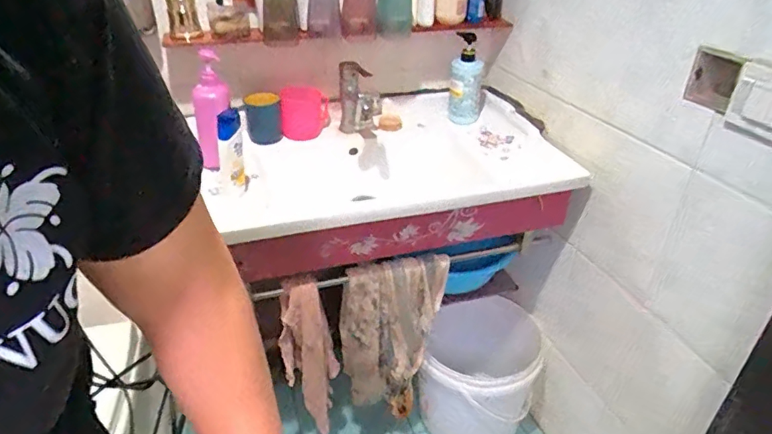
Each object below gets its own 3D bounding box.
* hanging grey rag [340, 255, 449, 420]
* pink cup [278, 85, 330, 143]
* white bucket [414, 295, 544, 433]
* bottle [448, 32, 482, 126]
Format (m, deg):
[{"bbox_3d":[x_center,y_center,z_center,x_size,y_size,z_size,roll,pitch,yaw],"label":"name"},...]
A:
[{"bbox_3d":[0.016,0.301,1.169,0.228,0.495,0.068,-14,35,-21],"label":"hanging grey rag"},{"bbox_3d":[-0.186,-0.236,1.174,0.107,0.117,0.077,-5,33,-9],"label":"pink cup"},{"bbox_3d":[0.249,0.418,1.360,0.291,0.285,0.332,9,33,12],"label":"white bucket"},{"bbox_3d":[0.197,-0.336,1.234,0.081,0.202,0.086,6,33,8],"label":"bottle"}]

